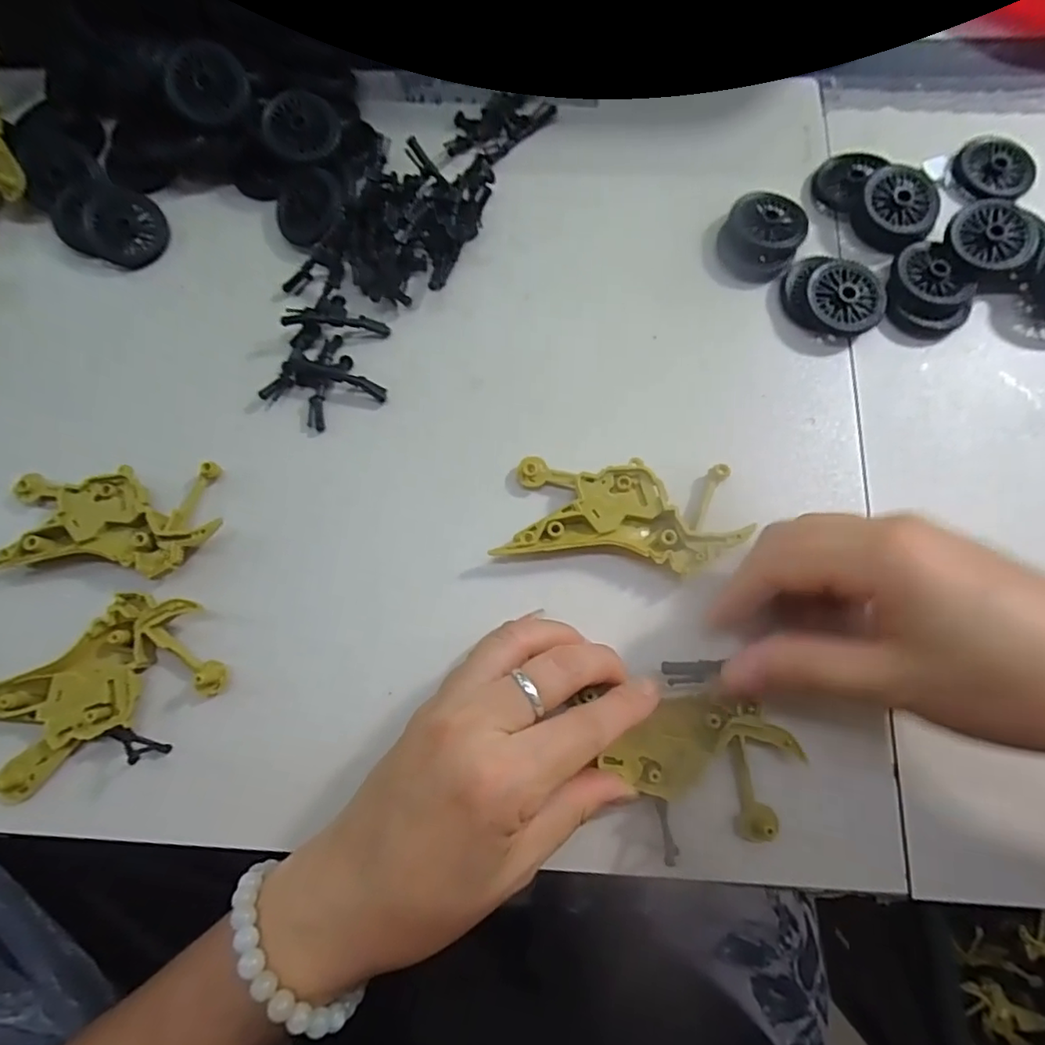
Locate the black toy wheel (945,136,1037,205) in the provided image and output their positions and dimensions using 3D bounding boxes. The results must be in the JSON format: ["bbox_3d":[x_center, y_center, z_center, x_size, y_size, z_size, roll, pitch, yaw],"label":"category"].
[{"bbox_3d":[0.235,-0.178,0.291,0.040,0.010,0.033,-6,75,0],"label":"black toy wheel"}]

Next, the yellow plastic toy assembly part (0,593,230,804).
[{"bbox_3d":[-0.175,0.067,0.235,0.096,0.013,0.049,-29,77,-6],"label":"yellow plastic toy assembly part"}]

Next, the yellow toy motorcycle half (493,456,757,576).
[{"bbox_3d":[0.043,-0.004,0.250,0.097,0.014,0.046,4,75,2],"label":"yellow toy motorcycle half"}]

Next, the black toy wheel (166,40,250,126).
[{"bbox_3d":[-0.156,-0.217,0.288,0.037,0.010,0.037,-2,100,-11],"label":"black toy wheel"}]

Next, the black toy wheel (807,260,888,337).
[{"bbox_3d":[0.151,-0.104,0.274,0.036,0.011,0.035,0,75,1],"label":"black toy wheel"}]

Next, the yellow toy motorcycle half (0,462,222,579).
[{"bbox_3d":[-0.180,0.000,0.254,0.092,0.014,0.048,-2,75,1],"label":"yellow toy motorcycle half"}]

